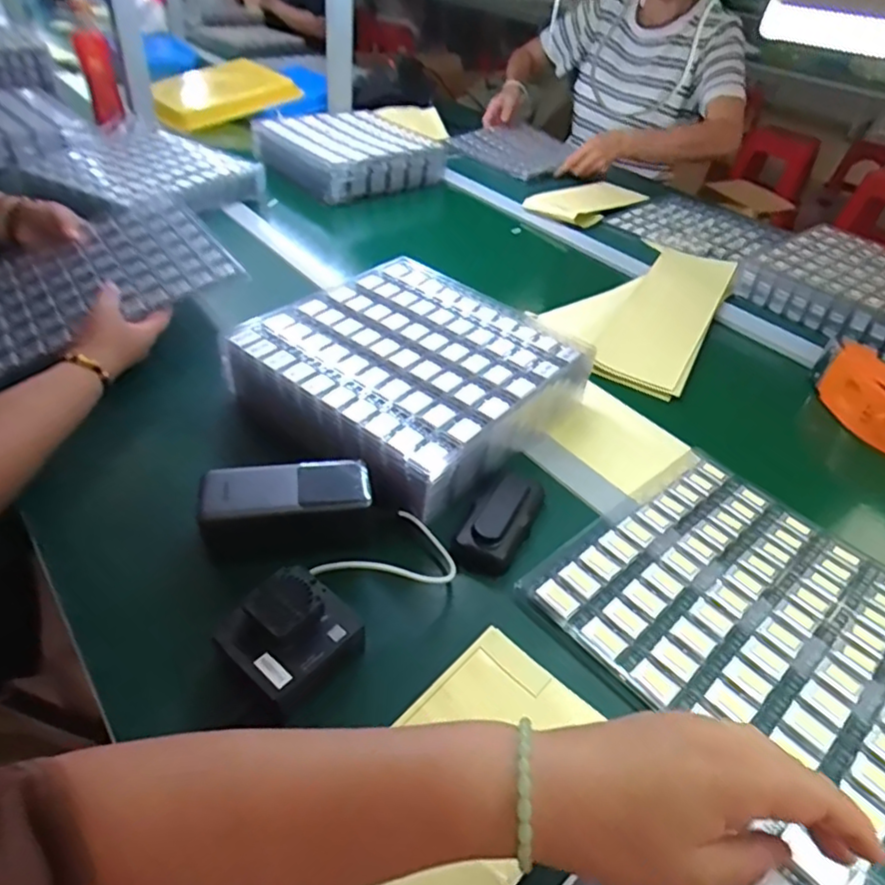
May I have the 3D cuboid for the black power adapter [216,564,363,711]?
[{"bbox_3d":[-0.100,0.131,0.409,0.074,0.050,0.076,31,48,27],"label":"black power adapter"}]

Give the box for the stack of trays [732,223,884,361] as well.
[{"bbox_3d":[0.595,-0.219,0.872,0.247,0.052,0.271,-28,51,-34],"label":"stack of trays"}]

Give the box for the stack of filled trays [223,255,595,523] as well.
[{"bbox_3d":[-0.034,-0.074,0.619,0.285,0.072,0.280,-32,52,-33],"label":"stack of filled trays"}]

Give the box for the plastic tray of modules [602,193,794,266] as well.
[{"bbox_3d":[0.463,-0.390,1.106,0.273,0.017,0.240,-29,52,-35],"label":"plastic tray of modules"}]

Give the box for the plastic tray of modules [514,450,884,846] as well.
[{"bbox_3d":[0.241,0.130,0.476,0.262,0.016,0.257,-29,51,-31],"label":"plastic tray of modules"}]

